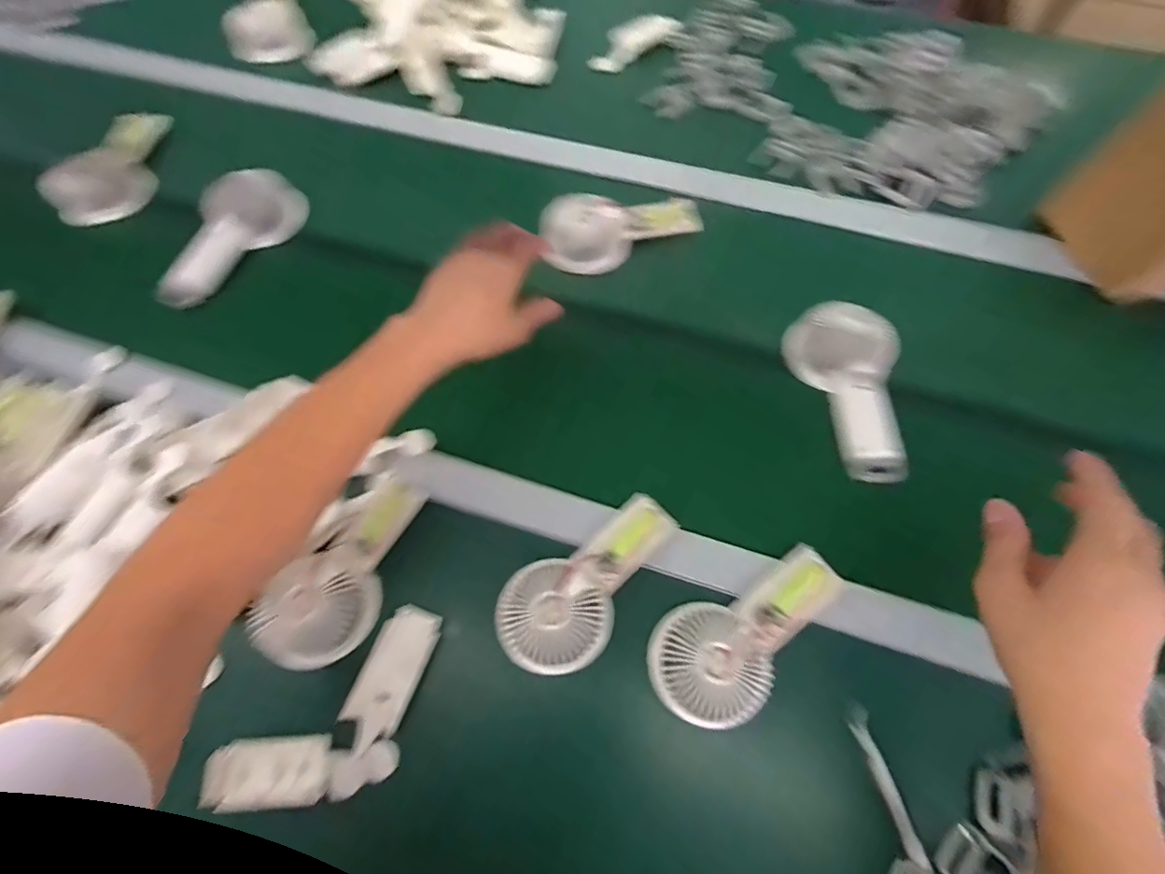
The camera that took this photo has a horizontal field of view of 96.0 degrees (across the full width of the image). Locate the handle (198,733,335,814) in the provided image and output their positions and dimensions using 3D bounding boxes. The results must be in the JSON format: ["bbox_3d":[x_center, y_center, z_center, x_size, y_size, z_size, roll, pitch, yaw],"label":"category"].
[{"bbox_3d":[-0.235,0.253,0.397,0.093,0.014,0.046,-4,67,-1],"label":"handle"}]

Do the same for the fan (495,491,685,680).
[{"bbox_3d":[0.004,0.113,0.427,0.084,0.034,0.165,39,73,16],"label":"fan"}]

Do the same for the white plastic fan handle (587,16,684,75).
[{"bbox_3d":[0.068,-0.547,0.720,0.133,0.033,0.047,-33,70,-12],"label":"white plastic fan handle"}]

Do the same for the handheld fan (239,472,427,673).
[{"bbox_3d":[-0.197,0.109,0.440,0.075,0.046,0.162,27,70,12],"label":"handheld fan"}]

